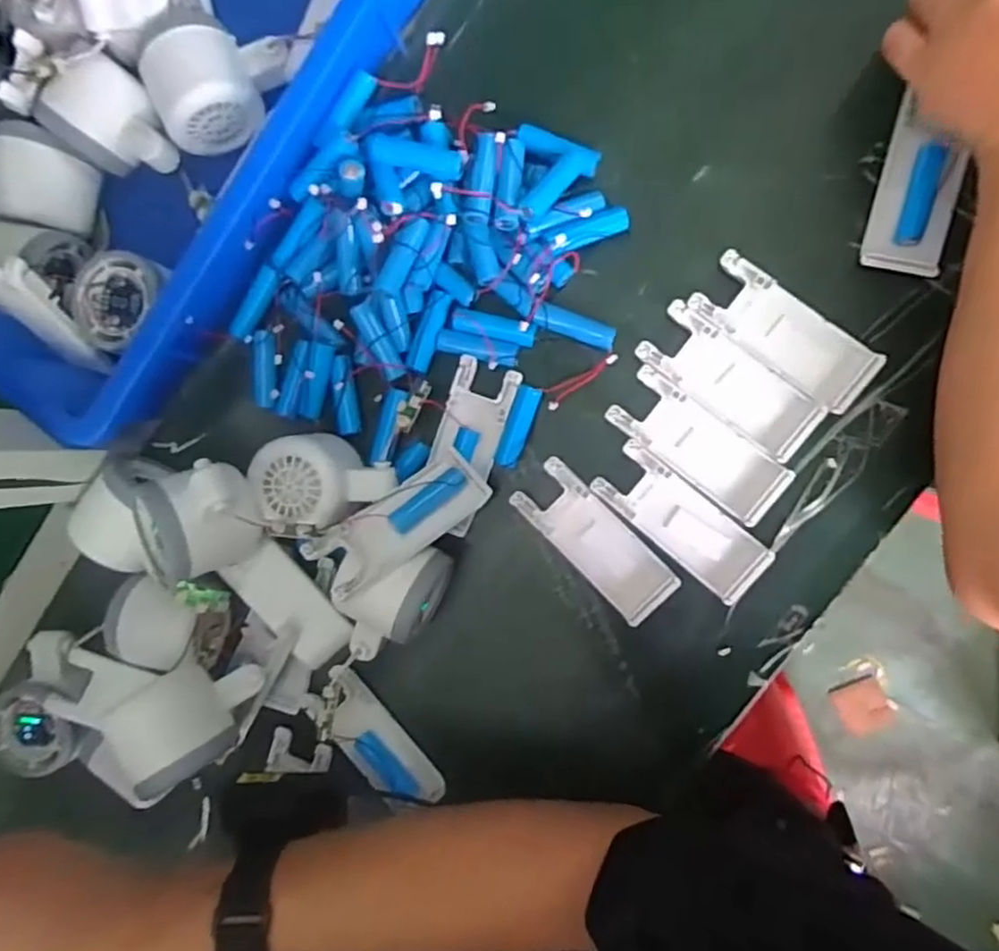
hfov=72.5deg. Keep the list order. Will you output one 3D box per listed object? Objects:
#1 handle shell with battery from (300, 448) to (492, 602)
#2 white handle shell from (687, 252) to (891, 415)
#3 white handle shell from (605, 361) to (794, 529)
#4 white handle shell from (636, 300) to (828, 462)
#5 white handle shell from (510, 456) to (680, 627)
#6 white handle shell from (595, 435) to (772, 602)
[{"bbox_3d":[-0.056,0.026,0.386,0.103,0.022,0.037,-33,87,-17],"label":"handle shell with battery"},{"bbox_3d":[0.159,-0.080,0.378,0.102,0.009,0.038,40,97,5],"label":"white handle shell"},{"bbox_3d":[0.114,-0.017,0.388,0.102,0.007,0.040,39,97,5],"label":"white handle shell"},{"bbox_3d":[0.131,-0.053,0.387,0.102,0.012,0.038,39,97,5],"label":"white handle shell"},{"bbox_3d":[0.056,0.039,0.402,0.103,0.010,0.040,45,97,5],"label":"white handle shell"},{"bbox_3d":[0.105,0.026,0.392,0.101,0.010,0.040,40,97,5],"label":"white handle shell"}]

